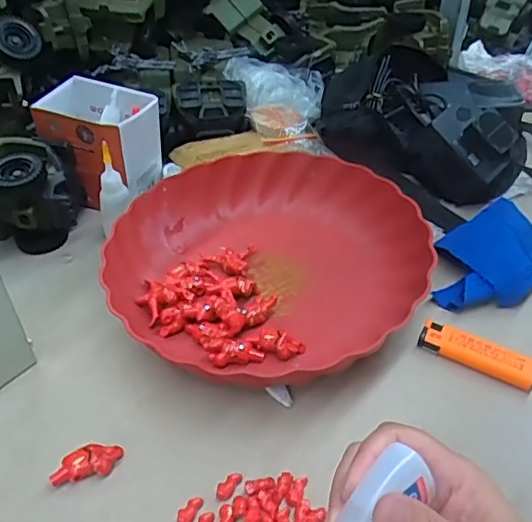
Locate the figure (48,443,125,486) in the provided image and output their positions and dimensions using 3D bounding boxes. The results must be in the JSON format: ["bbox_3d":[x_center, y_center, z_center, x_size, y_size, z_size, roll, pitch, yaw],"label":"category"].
[{"bbox_3d":[-0.109,0.123,0.341,0.041,0.013,0.018,-12,43,-12],"label":"figure"}]

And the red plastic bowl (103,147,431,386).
[{"bbox_3d":[-0.003,-0.005,0.450,0.243,0.051,0.225,-21,45,-21],"label":"red plastic bowl"}]

